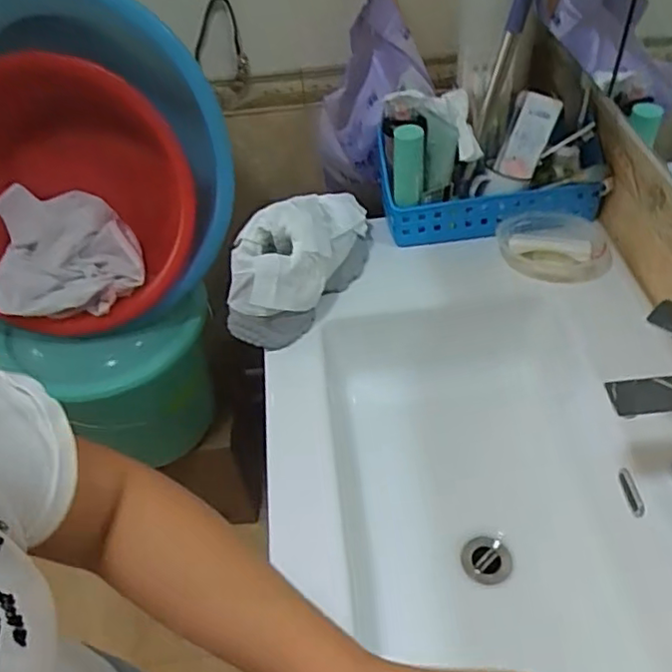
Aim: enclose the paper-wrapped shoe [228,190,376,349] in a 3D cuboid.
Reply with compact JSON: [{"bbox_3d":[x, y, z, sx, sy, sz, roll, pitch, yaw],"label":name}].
[{"bbox_3d":[-0.044,-0.114,0.854,0.093,0.132,0.270,21,51,23],"label":"paper-wrapped shoe"}]

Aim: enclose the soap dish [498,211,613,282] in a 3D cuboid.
[{"bbox_3d":[0.315,-0.130,0.934,0.151,0.045,0.109,1,46,6],"label":"soap dish"}]

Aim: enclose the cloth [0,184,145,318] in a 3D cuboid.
[{"bbox_3d":[-0.417,-0.125,0.995,0.223,0.055,0.197,4,89,-1],"label":"cloth"}]

